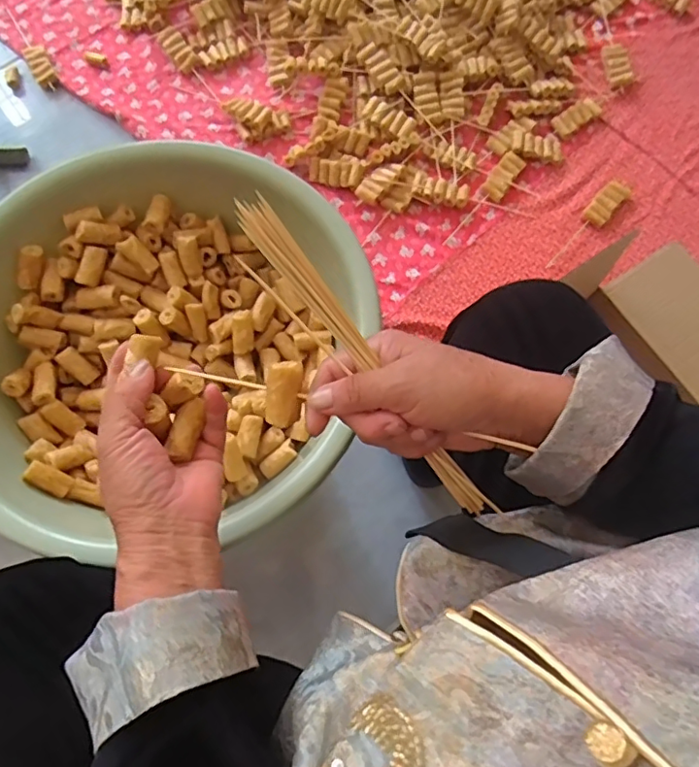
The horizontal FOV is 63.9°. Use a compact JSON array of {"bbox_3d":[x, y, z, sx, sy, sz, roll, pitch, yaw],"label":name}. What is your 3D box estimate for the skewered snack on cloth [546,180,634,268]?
[{"bbox_3d":[0.413,-0.278,0.967,0.044,0.018,0.217,41,78,12],"label":"skewered snack on cloth"}]

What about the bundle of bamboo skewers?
[{"bbox_3d":[0.017,-0.004,0.332,0.017,0.015,0.240,-42,111,-11],"label":"bundle of bamboo skewers"}]

